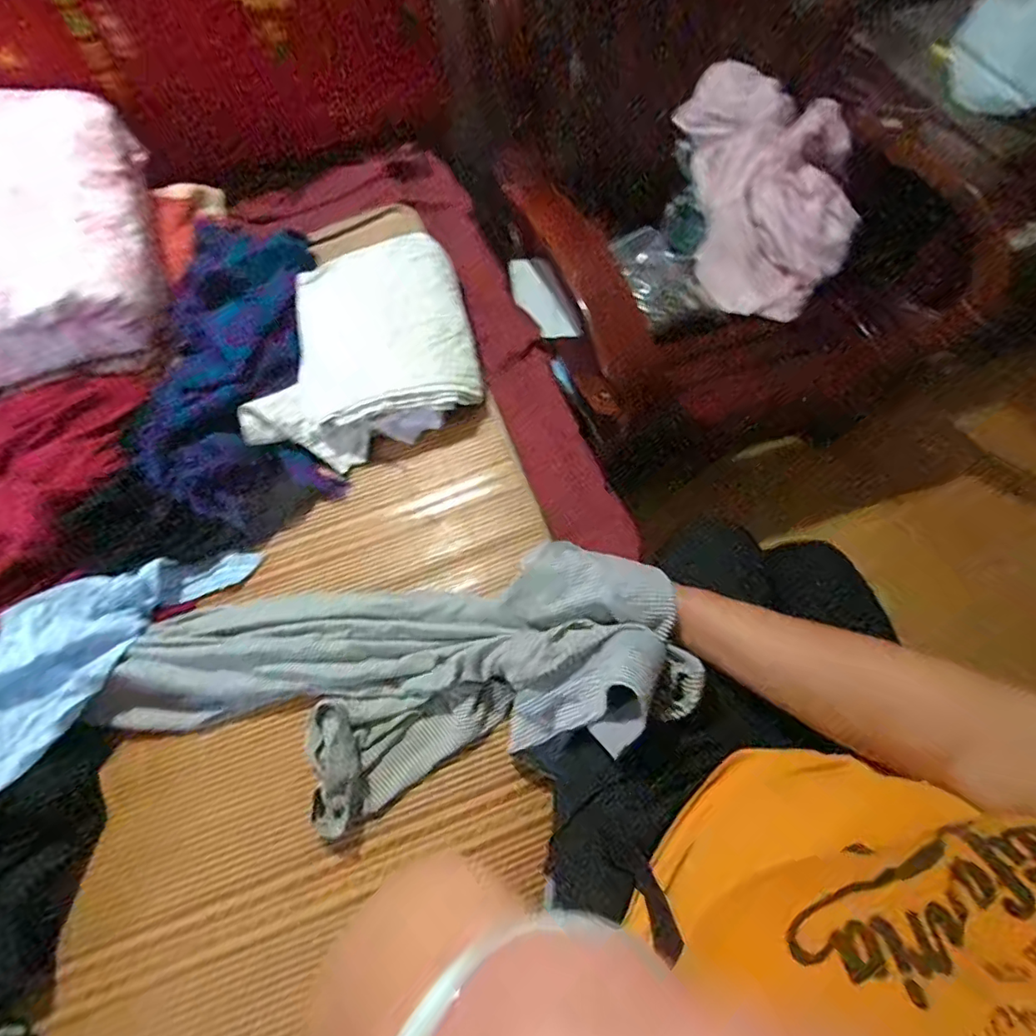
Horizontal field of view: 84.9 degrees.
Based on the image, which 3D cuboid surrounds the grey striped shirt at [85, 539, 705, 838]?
[{"bbox_3d":[-0.121,0.171,0.574,0.565,0.125,0.221,-10,63,12],"label":"grey striped shirt"}]

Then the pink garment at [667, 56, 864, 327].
[{"bbox_3d":[0.443,-0.596,1.043,0.255,0.240,0.365,-41,69,-17],"label":"pink garment"}]

